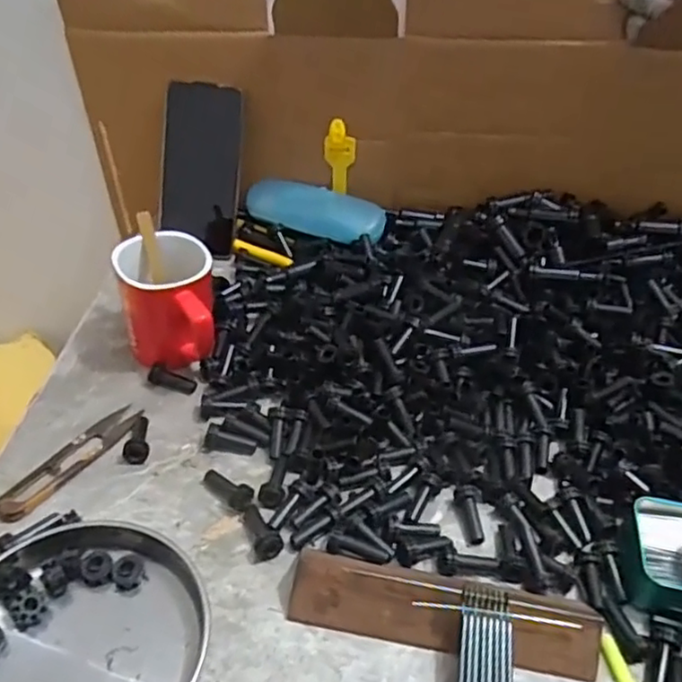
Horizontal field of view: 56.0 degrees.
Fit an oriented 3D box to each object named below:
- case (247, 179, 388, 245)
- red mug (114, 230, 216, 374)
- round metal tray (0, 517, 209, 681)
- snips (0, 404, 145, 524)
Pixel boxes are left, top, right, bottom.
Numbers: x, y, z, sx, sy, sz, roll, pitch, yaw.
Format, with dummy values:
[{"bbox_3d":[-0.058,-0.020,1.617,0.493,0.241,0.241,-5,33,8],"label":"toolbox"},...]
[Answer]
[{"bbox_3d":[-0.026,-0.132,0.663,0.148,0.031,0.062,21,43,17],"label":"case"},{"bbox_3d":[-0.140,-0.029,0.518,0.074,0.078,0.099,-4,42,-9],"label":"red mug"},{"bbox_3d":[-0.148,0.170,0.360,0.136,0.028,0.139,3,41,-3],"label":"round metal tray"},{"bbox_3d":[-0.191,0.083,0.456,0.029,0.014,0.116,25,45,21],"label":"snips"}]

